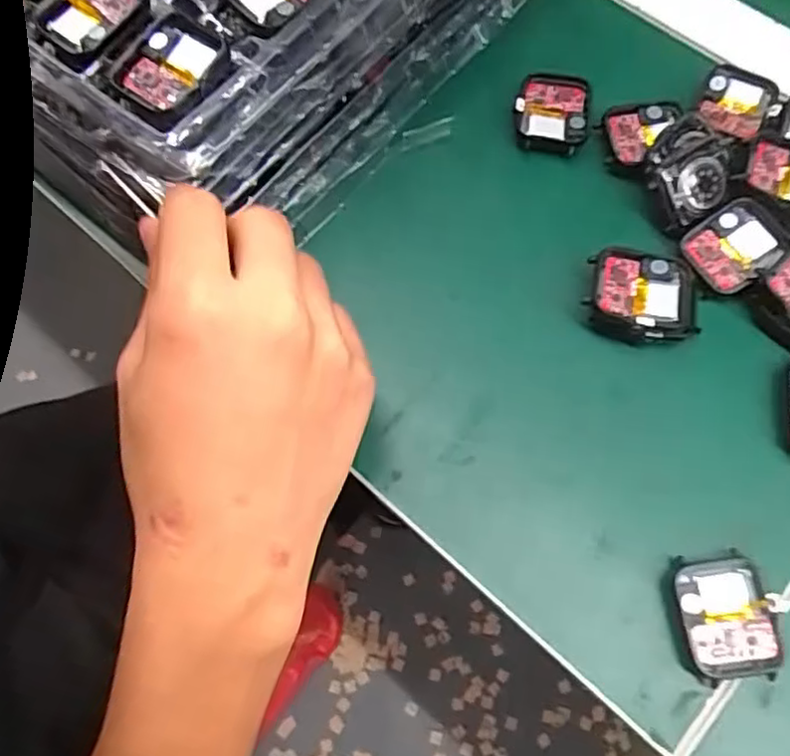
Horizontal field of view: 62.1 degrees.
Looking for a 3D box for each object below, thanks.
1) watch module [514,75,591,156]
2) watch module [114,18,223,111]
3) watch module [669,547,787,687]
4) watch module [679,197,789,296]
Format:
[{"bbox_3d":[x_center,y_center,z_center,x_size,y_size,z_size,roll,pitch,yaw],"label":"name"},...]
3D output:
[{"bbox_3d":[0.082,-0.138,0.340,0.036,0.008,0.041,13,71,6],"label":"watch module"},{"bbox_3d":[-0.090,-0.127,0.266,0.034,0.006,0.039,40,76,14],"label":"watch module"},{"bbox_3d":[0.132,0.095,0.262,0.035,0.011,0.046,-7,71,-1],"label":"watch module"},{"bbox_3d":[0.162,-0.062,0.310,0.042,0.013,0.038,-28,72,-8],"label":"watch module"}]

